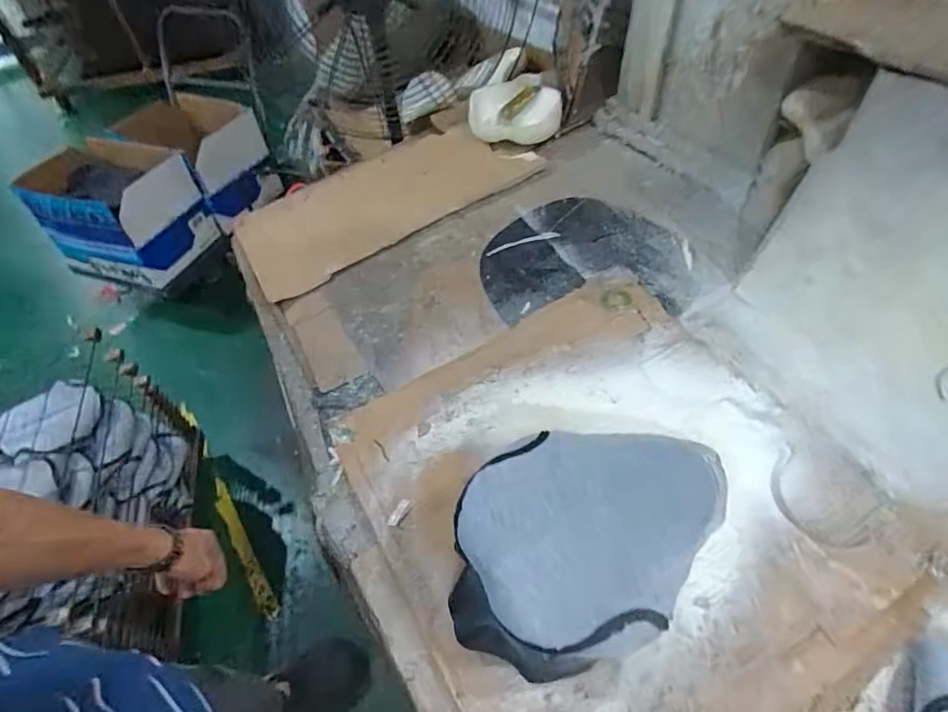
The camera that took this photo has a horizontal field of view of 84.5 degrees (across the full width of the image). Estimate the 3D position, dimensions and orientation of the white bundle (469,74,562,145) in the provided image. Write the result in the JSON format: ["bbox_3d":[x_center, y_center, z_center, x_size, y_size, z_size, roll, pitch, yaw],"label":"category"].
[{"bbox_3d":[0.092,-0.521,1.112,0.186,0.106,0.113,13,54,15],"label":"white bundle"}]

